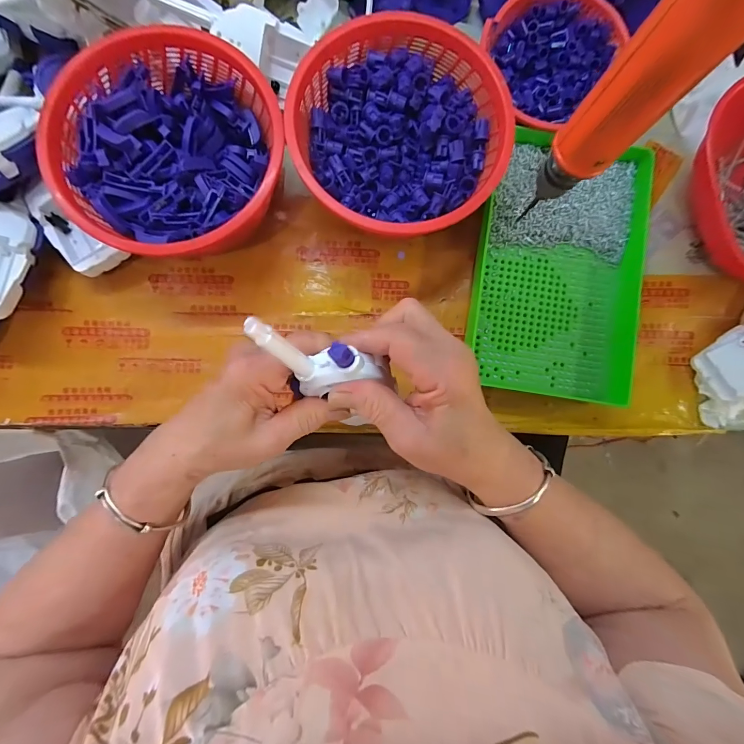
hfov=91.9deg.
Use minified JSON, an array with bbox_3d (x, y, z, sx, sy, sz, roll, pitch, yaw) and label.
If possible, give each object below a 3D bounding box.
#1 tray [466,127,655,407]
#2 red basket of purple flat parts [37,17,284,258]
[{"bbox_3d":[0.175,-0.100,0.342,0.140,0.035,0.239,9,89,-1],"label":"tray"},{"bbox_3d":[-0.164,-0.185,0.309,0.183,0.073,0.182,0,86,-3],"label":"red basket of purple flat parts"}]

